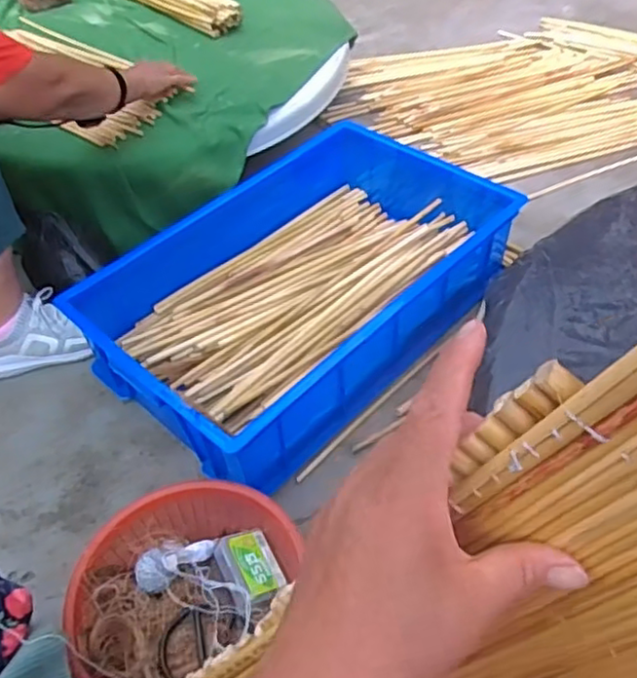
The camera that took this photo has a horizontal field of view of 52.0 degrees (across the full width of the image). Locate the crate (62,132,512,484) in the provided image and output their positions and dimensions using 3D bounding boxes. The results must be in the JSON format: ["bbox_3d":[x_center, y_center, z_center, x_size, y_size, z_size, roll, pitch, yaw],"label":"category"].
[{"bbox_3d":[-0.033,-0.103,1.093,0.449,0.163,0.662,31,58,30],"label":"crate"}]

